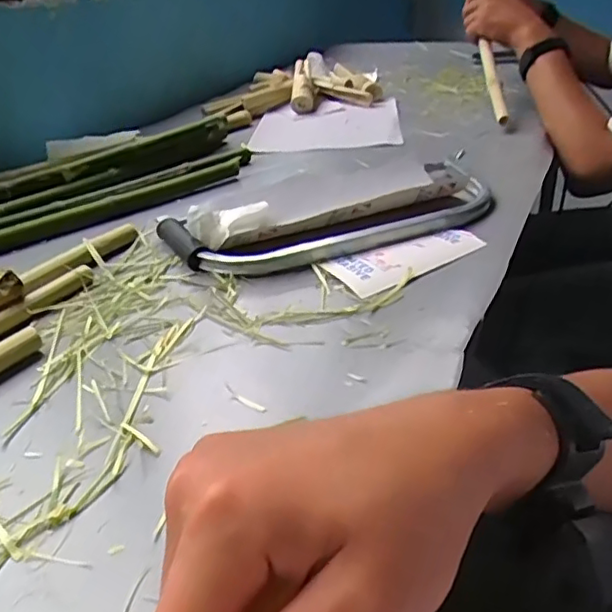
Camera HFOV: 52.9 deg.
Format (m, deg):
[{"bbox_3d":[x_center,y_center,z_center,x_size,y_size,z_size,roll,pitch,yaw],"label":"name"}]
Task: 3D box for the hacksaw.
[{"bbox_3d":[0.050,-0.102,0.648,0.369,0.021,0.163,-16,35,-21],"label":"hacksaw"}]

